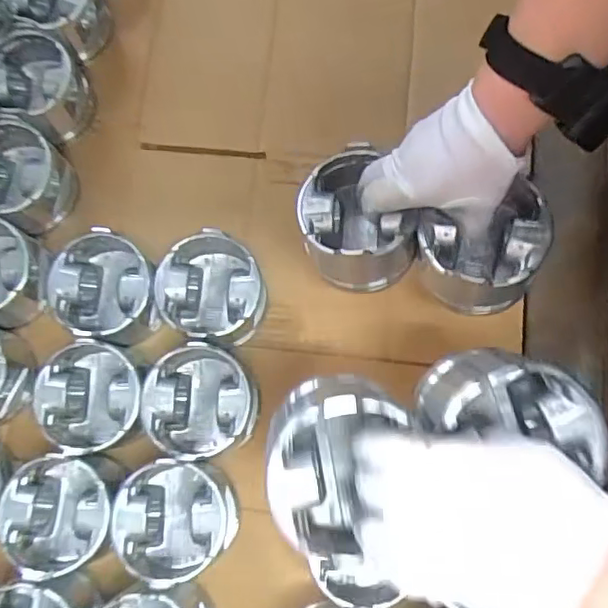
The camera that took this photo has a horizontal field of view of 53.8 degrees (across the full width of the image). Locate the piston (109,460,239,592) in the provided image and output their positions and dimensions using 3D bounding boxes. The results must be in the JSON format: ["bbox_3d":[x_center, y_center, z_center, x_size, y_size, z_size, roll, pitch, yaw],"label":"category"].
[{"bbox_3d":[-0.117,0.193,0.542,0.099,0.065,0.097,0,77,1],"label":"piston"}]

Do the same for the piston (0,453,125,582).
[{"bbox_3d":[-0.221,0.190,0.552,0.105,0.064,0.103,-15,77,-3],"label":"piston"}]

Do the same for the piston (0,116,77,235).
[{"bbox_3d":[-0.316,-0.137,0.659,0.104,0.086,0.098,0,77,1],"label":"piston"}]

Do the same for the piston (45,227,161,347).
[{"bbox_3d":[-0.196,-0.010,0.610,0.109,0.080,0.099,36,80,8],"label":"piston"}]

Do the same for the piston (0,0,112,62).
[{"bbox_3d":[-0.291,-0.353,0.710,0.107,0.076,0.104,0,77,1],"label":"piston"}]

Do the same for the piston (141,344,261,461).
[{"bbox_3d":[-0.096,0.093,0.568,0.101,0.074,0.098,0,77,1],"label":"piston"}]

